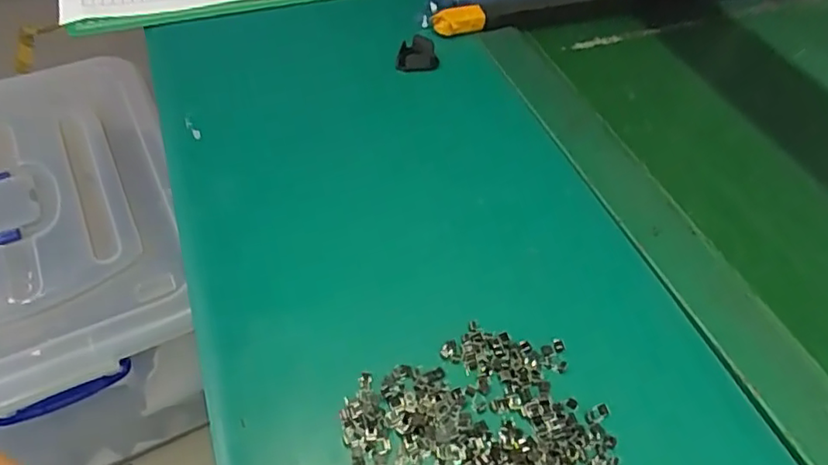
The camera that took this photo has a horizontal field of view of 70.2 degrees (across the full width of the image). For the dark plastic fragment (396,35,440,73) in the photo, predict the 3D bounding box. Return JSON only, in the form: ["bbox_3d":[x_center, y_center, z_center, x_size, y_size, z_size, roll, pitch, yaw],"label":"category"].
[{"bbox_3d":[0.004,-0.169,0.553,0.039,0.020,0.030,2,49,-4],"label":"dark plastic fragment"}]

